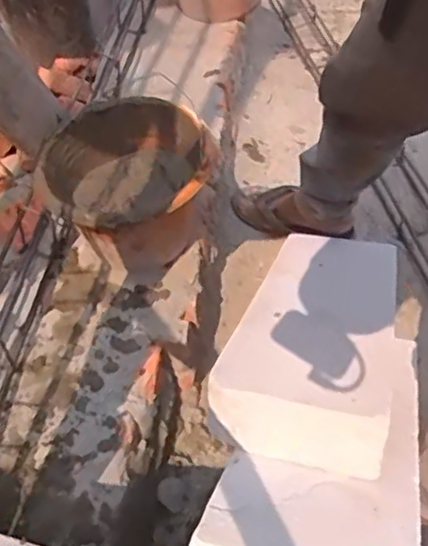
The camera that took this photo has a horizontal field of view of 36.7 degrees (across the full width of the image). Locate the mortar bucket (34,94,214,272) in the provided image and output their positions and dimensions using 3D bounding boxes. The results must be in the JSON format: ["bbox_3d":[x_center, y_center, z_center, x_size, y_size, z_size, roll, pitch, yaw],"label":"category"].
[{"bbox_3d":[-0.120,-0.121,0.972,0.225,0.177,0.232,-2,50,3],"label":"mortar bucket"}]

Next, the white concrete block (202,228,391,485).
[{"bbox_3d":[0.150,0.065,0.910,0.188,0.068,0.543,11,24,12],"label":"white concrete block"}]

